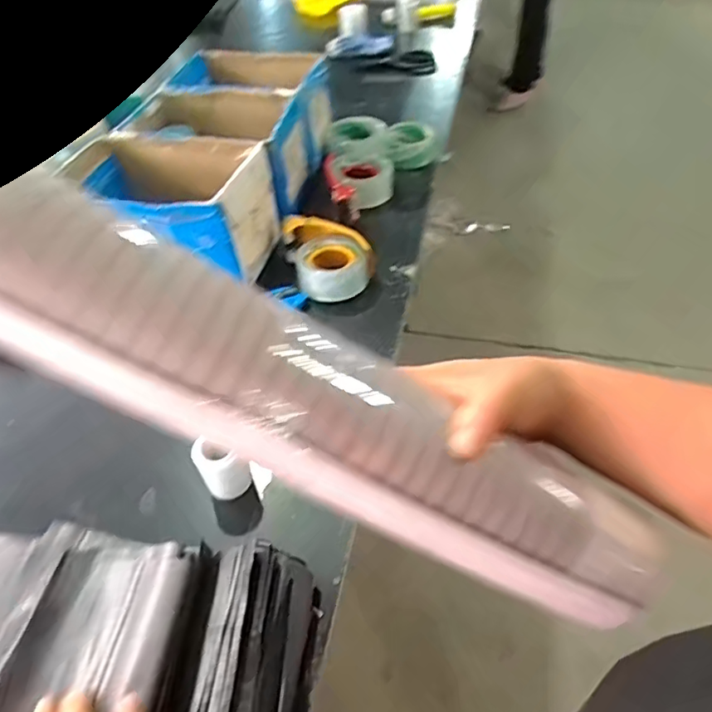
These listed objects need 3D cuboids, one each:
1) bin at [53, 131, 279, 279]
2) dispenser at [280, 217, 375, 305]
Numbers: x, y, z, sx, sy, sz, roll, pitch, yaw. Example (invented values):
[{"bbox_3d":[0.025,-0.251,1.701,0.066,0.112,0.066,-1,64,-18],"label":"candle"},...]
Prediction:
[{"bbox_3d":[-0.281,-0.219,0.821,0.284,0.143,0.193,8,48,11],"label":"bin"},{"bbox_3d":[-0.039,-0.150,0.818,0.113,0.061,0.145,-14,48,-9],"label":"dispenser"}]

